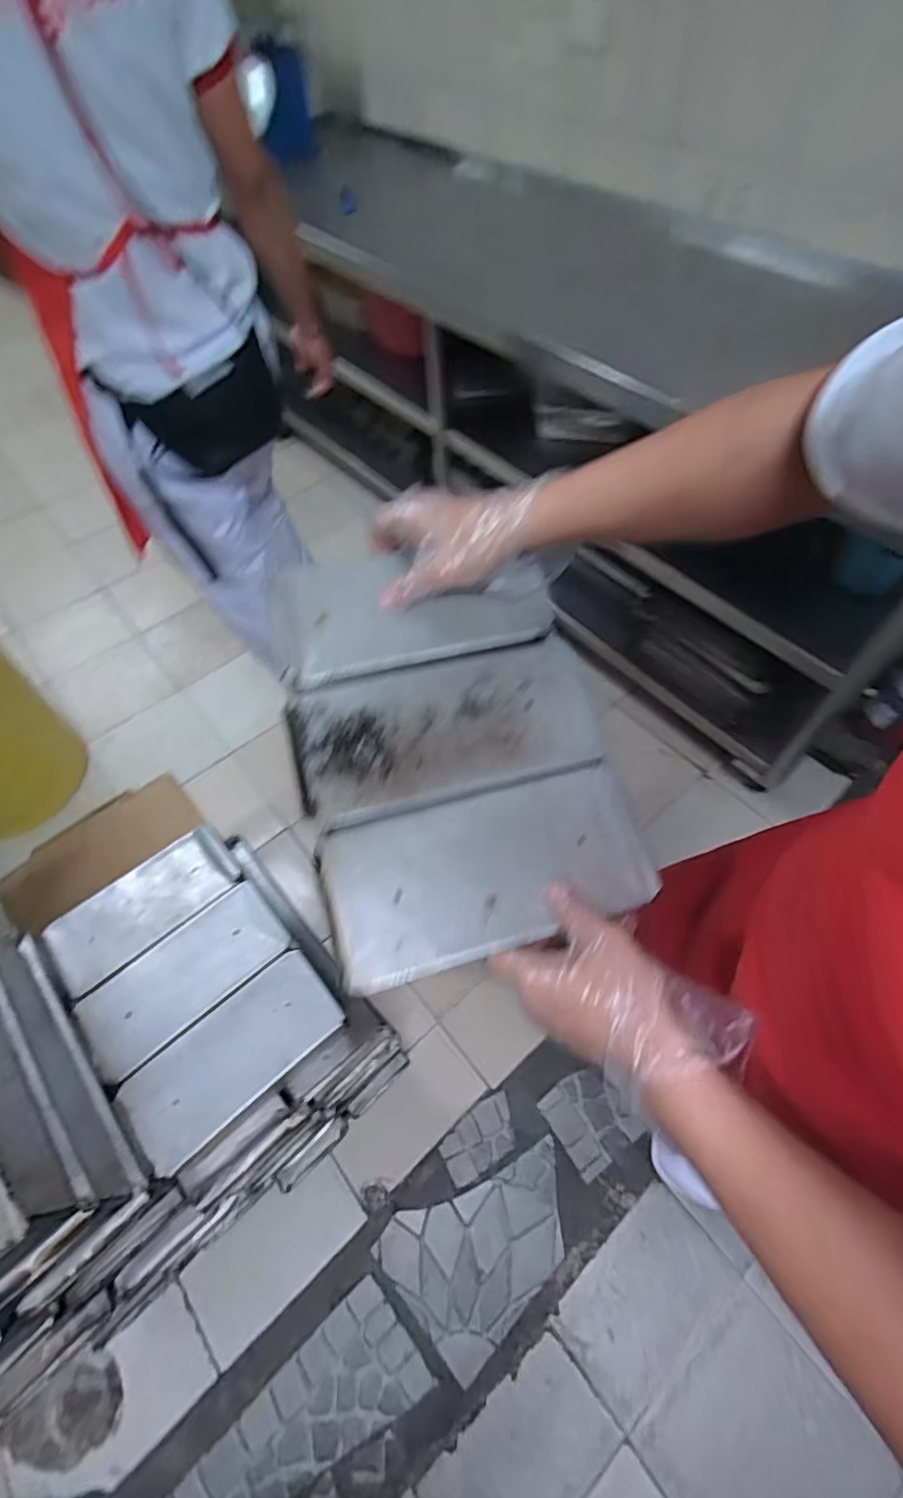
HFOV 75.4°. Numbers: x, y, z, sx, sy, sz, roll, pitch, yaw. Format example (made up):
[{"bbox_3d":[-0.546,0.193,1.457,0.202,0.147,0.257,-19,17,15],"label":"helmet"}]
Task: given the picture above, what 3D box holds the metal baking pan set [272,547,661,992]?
[{"bbox_3d":[-0.002,-0.016,0.477,0.245,0.018,0.345,-10,69,-8],"label":"metal baking pan set"}]

